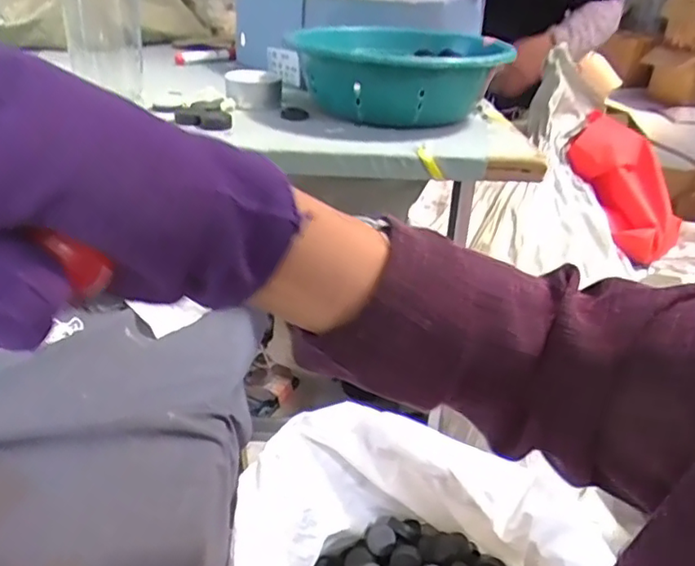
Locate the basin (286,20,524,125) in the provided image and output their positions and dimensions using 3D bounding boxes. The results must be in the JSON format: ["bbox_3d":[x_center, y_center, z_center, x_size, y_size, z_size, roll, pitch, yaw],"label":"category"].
[{"bbox_3d":[0.072,-0.247,0.715,0.214,0.083,0.212,15,32,15],"label":"basin"}]

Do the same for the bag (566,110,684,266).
[{"bbox_3d":[0.504,-0.178,1.103,0.141,0.285,0.099,-27,-1,-42],"label":"bag"}]

